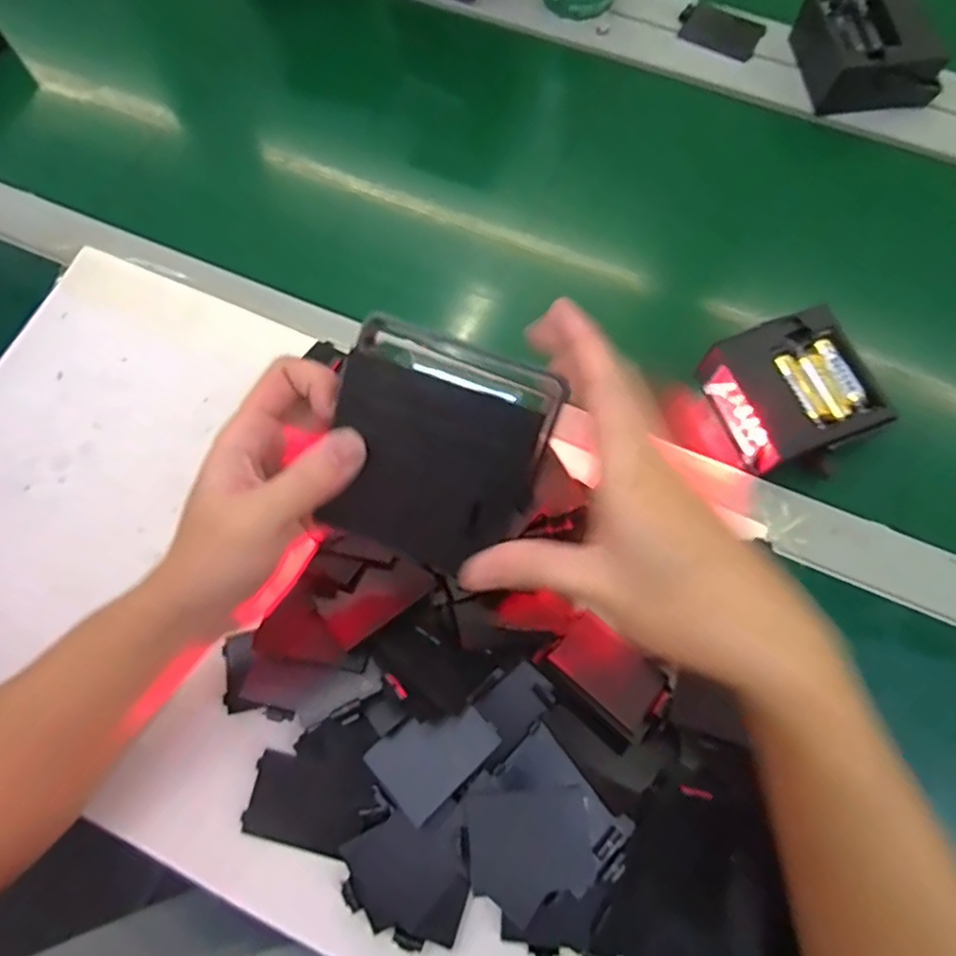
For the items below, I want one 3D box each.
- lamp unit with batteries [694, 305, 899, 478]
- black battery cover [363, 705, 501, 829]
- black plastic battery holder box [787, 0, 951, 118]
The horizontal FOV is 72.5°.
[{"bbox_3d":[0.195,-0.053,0.413,0.087,0.037,0.086,-18,73,-4],"label":"lamp unit with batteries"},{"bbox_3d":[-0.024,0.147,0.349,0.060,0.006,0.044,-42,76,-11],"label":"black battery cover"},{"bbox_3d":[0.297,-0.329,0.500,0.085,0.048,0.097,-11,71,-1],"label":"black plastic battery holder box"}]

